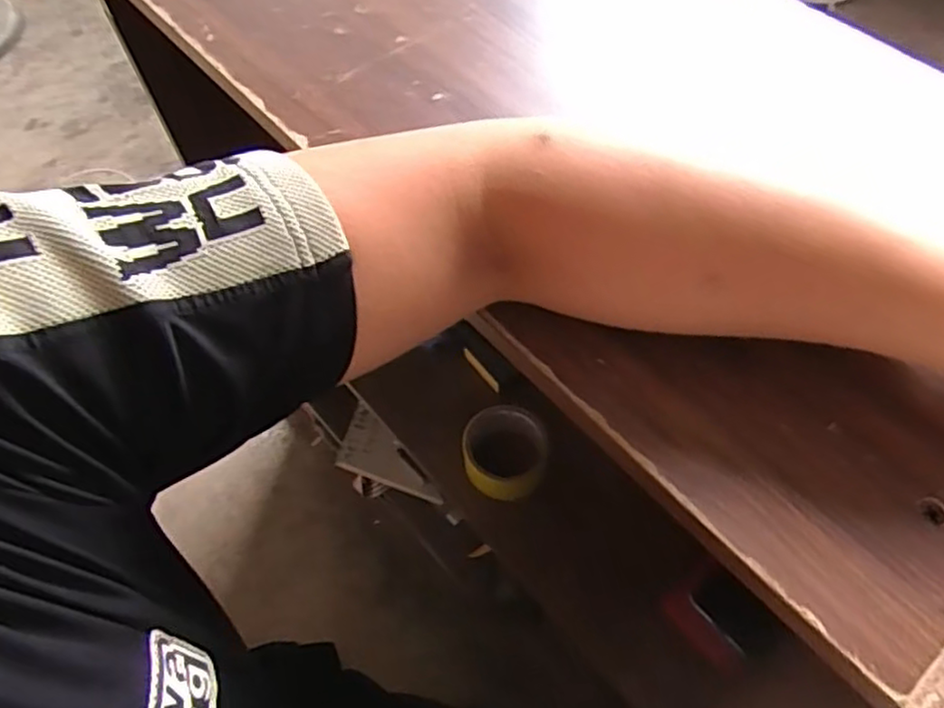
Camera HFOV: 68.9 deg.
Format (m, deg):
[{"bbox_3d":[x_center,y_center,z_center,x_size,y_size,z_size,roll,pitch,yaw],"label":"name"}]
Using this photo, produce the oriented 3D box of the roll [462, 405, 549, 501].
[{"bbox_3d":[0.036,0.108,0.755,0.089,0.046,0.090,-1,59,2],"label":"roll"}]

